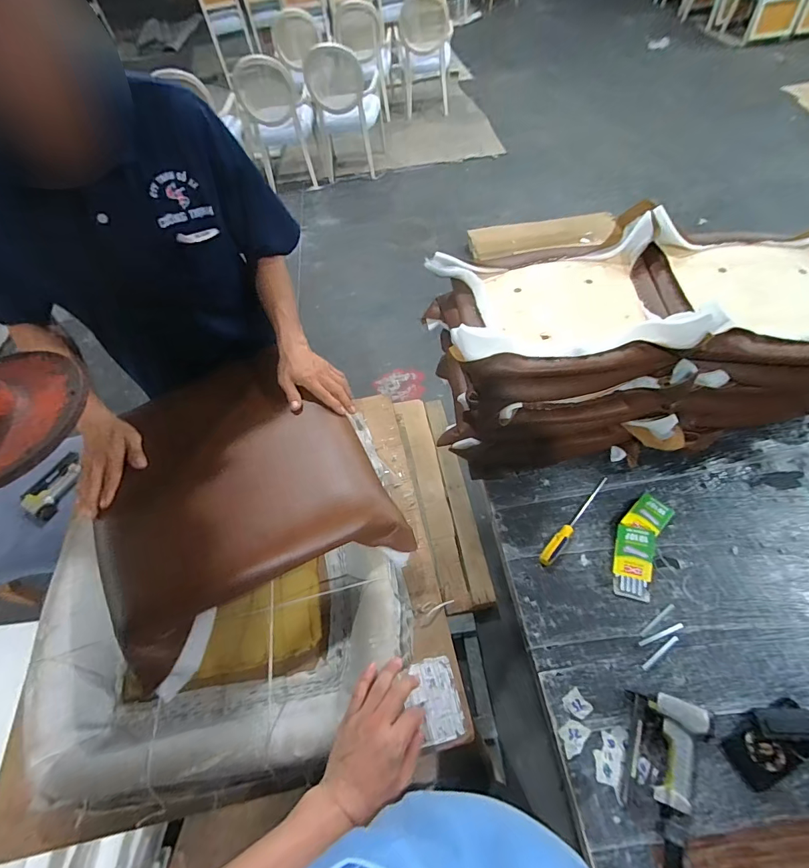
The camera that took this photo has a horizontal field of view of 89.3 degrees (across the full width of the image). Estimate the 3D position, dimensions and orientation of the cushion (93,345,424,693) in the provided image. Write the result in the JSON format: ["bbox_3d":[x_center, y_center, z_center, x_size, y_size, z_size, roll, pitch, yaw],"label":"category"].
[{"bbox_3d":[-0.294,0.086,0.689,0.423,0.082,0.491,-31,59,-15],"label":"cushion"}]

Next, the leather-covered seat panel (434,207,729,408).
[{"bbox_3d":[0.366,-0.304,0.958,0.555,0.139,0.418,-4,56,3],"label":"leather-covered seat panel"}]

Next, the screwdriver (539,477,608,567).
[{"bbox_3d":[0.420,0.203,0.999,0.030,0.022,0.294,36,66,25],"label":"screwdriver"}]

